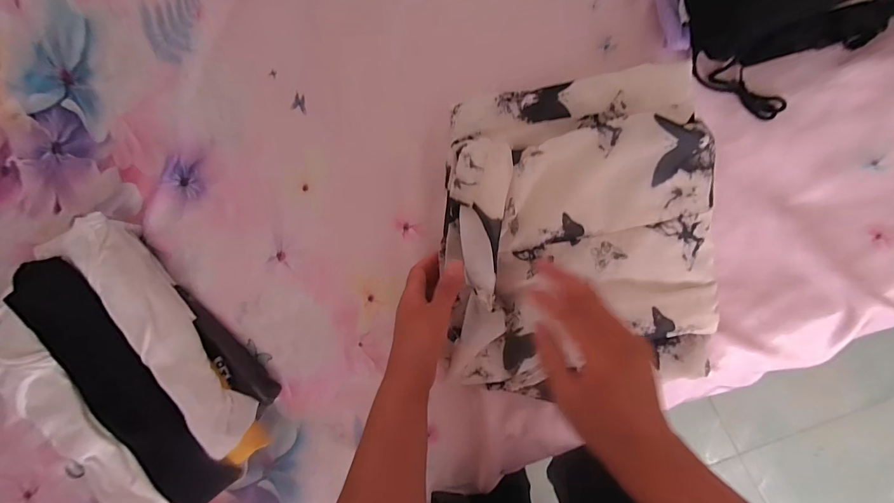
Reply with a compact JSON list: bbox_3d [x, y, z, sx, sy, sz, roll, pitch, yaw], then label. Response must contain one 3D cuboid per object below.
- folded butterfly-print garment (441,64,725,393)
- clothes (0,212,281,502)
[{"bbox_3d":[0.123,-0.015,0.372,0.249,0.066,0.306,-6,94,9],"label":"folded butterfly-print garment"},{"bbox_3d":[-0.394,0.156,0.472,0.234,0.077,0.360,-44,88,10],"label":"clothes"}]

